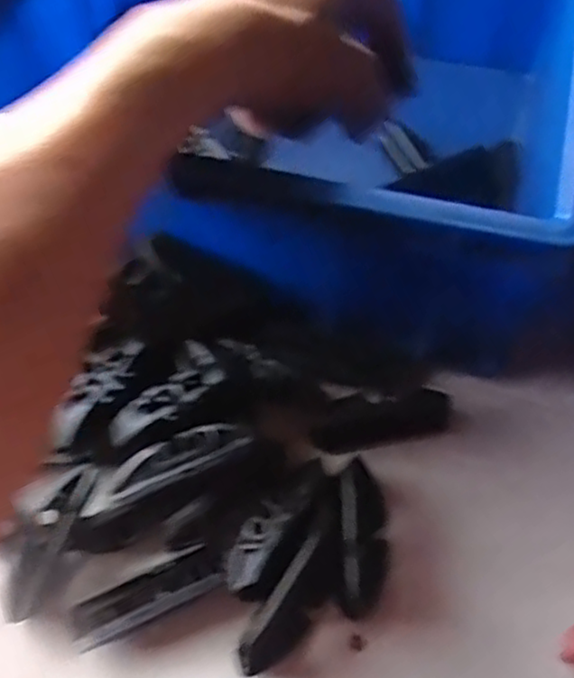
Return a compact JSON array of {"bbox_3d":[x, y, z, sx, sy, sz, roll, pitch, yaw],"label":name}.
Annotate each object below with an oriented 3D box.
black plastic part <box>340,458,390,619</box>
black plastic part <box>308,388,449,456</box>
[{"bbox_3d":[0.035,0.090,0.324,0.022,0.019,0.066,0,59,2],"label":"black plastic part"},{"bbox_3d":[0.048,0.040,0.358,0.069,0.011,0.023,-10,60,-4],"label":"black plastic part"}]

